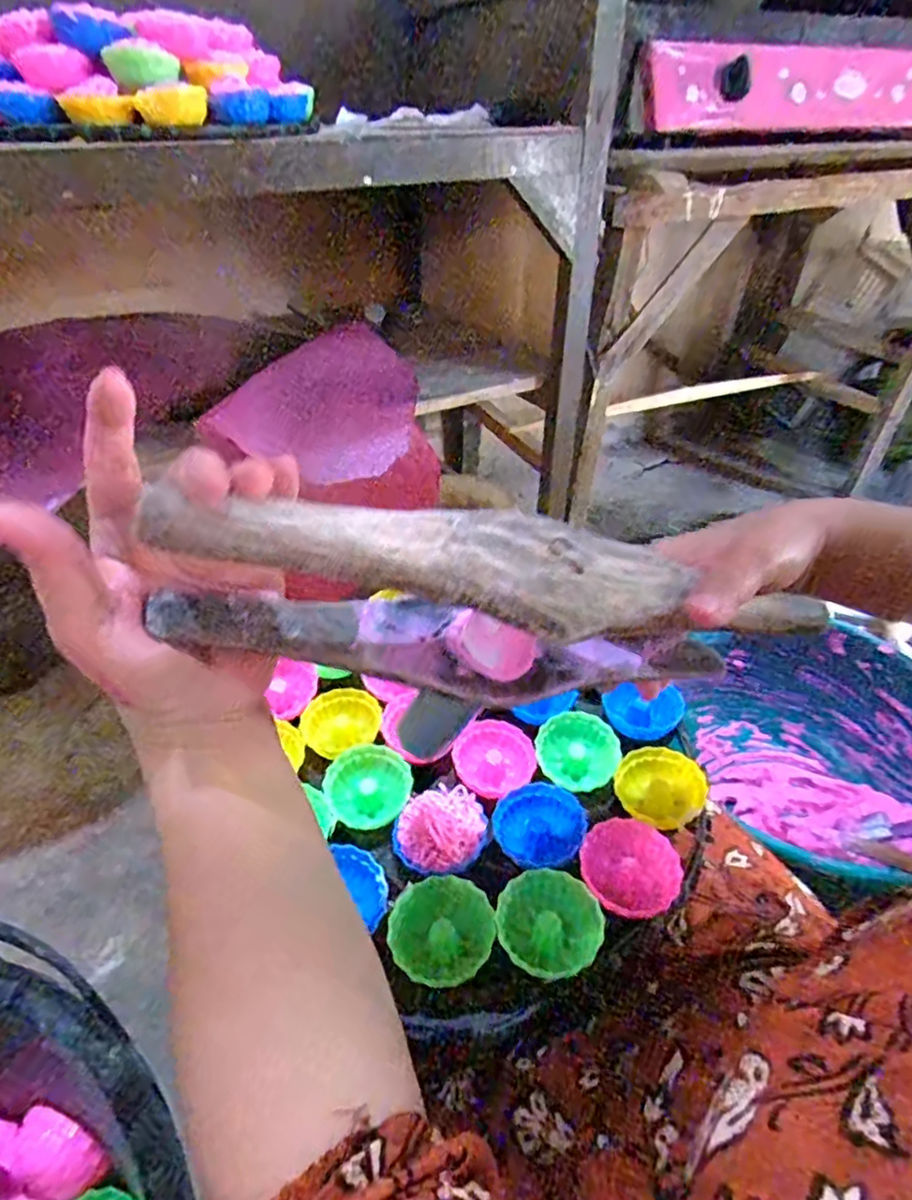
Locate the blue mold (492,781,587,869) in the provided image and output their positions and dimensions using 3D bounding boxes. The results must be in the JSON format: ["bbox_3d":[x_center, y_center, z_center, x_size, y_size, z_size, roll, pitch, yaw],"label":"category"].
[{"bbox_3d":[0.055,0.156,0.426,0.058,0.020,0.064,19,43,21],"label":"blue mold"}]

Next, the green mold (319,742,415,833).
[{"bbox_3d":[-0.064,0.137,0.455,0.063,0.032,0.053,-13,41,-15],"label":"green mold"}]

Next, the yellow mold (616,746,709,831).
[{"bbox_3d":[0.144,0.136,0.444,0.058,0.026,0.057,28,47,29],"label":"yellow mold"}]

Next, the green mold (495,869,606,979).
[{"bbox_3d":[0.055,0.192,0.369,0.059,0.018,0.057,0,39,0],"label":"green mold"}]

